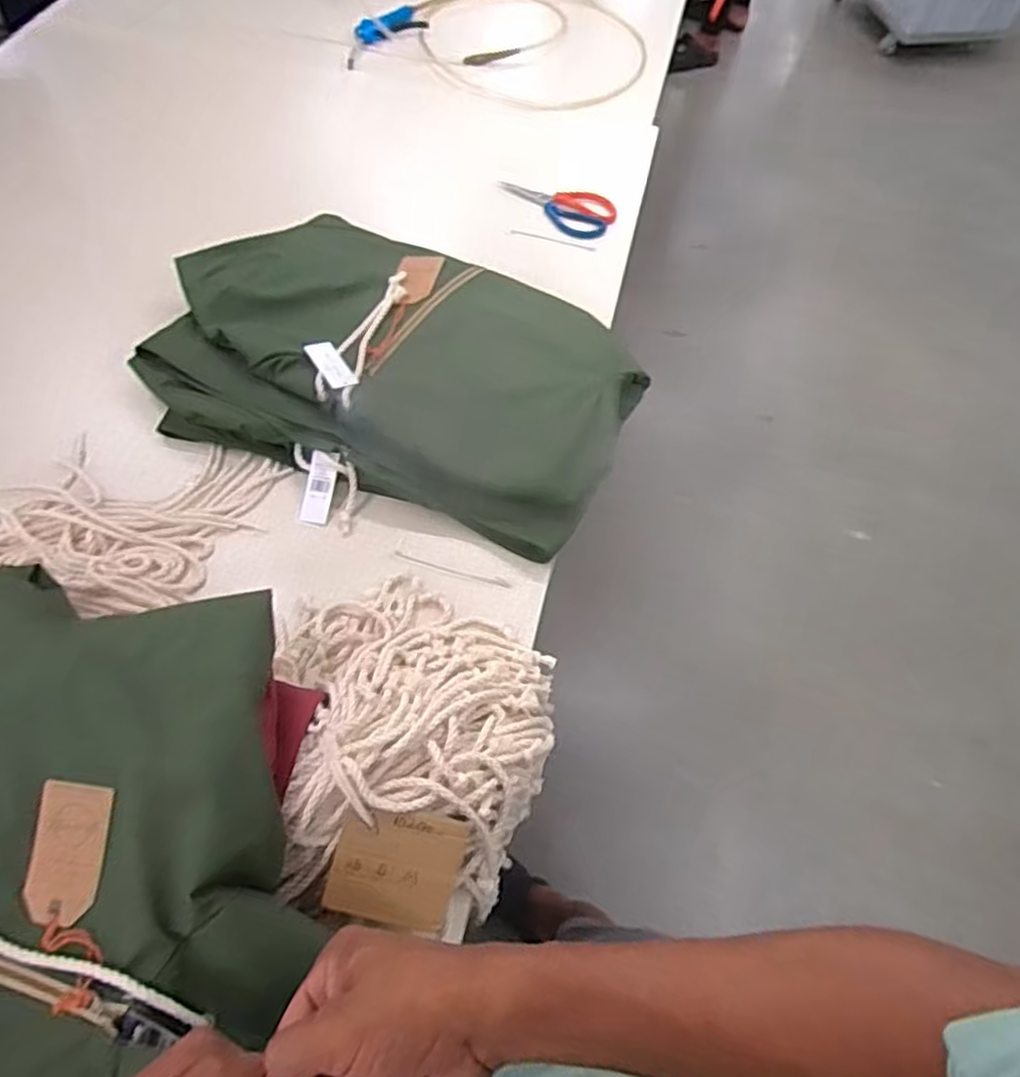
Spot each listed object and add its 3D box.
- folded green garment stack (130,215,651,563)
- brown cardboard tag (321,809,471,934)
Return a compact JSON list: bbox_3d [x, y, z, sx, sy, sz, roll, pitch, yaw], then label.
[{"bbox_3d":[-0.142,-0.208,0.843,0.553,0.081,0.368,20,61,9],"label":"folded green garment stack"},{"bbox_3d":[-0.091,0.270,0.568,0.104,0.011,0.089,19,85,-13],"label":"brown cardboard tag"}]

